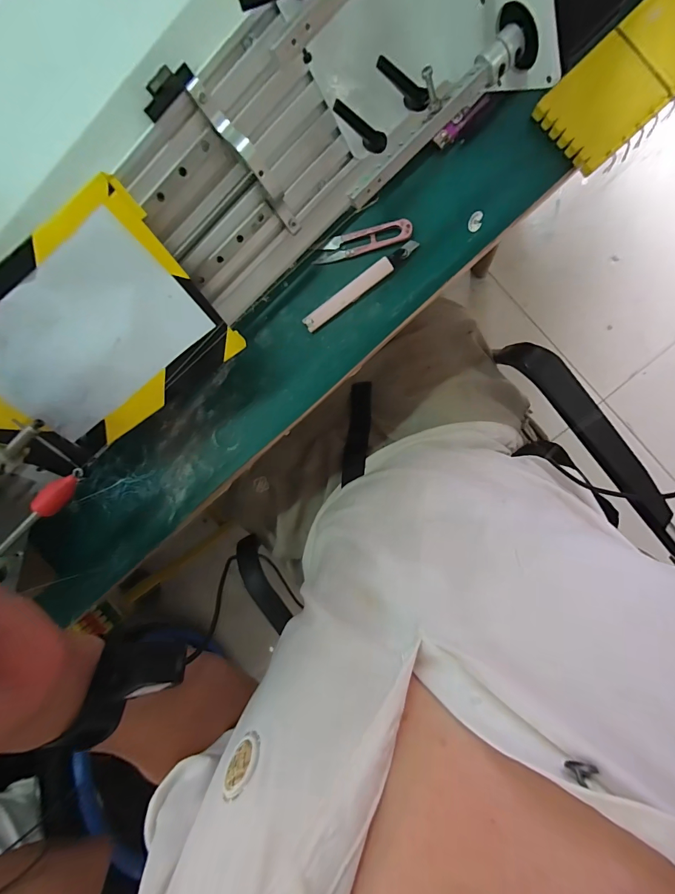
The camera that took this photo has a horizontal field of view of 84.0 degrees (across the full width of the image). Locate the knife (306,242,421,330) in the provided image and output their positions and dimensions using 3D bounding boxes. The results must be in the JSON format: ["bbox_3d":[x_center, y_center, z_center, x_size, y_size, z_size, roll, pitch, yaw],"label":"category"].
[{"bbox_3d":[0.022,-0.162,0.376,0.132,0.008,0.015,-35,91,8],"label":"knife"}]

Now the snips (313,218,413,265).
[{"bbox_3d":[0.024,-0.206,0.374,0.097,0.011,0.023,-12,95,7],"label":"snips"}]

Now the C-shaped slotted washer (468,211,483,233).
[{"bbox_3d":[0.135,-0.220,0.366,0.012,0.004,0.019,13,97,5],"label":"C-shaped slotted washer"}]

